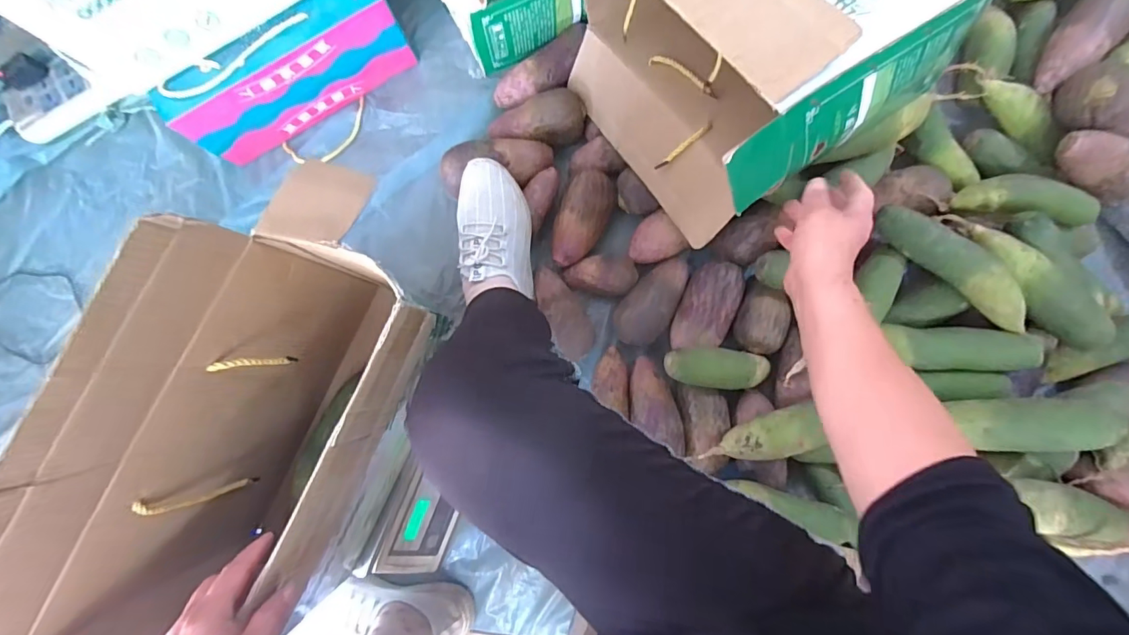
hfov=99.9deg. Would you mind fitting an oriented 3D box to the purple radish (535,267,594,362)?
[{"bbox_3d":[-0.003,-0.010,0.674,0.057,0.048,0.142,-25,72,0],"label":"purple radish"}]

